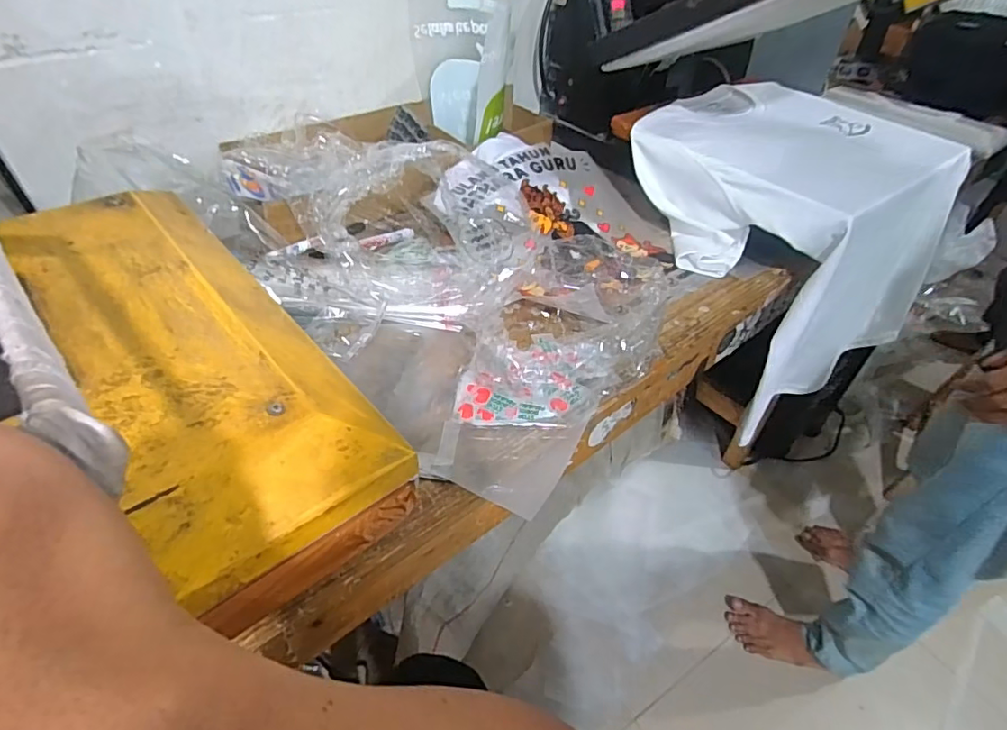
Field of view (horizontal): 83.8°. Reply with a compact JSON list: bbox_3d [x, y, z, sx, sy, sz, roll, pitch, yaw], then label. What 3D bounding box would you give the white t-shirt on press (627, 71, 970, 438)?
[{"bbox_3d":[0.424,-0.203,0.916,0.434,0.331,0.373,-26,52,-28],"label":"white t-shirt on press"}]

